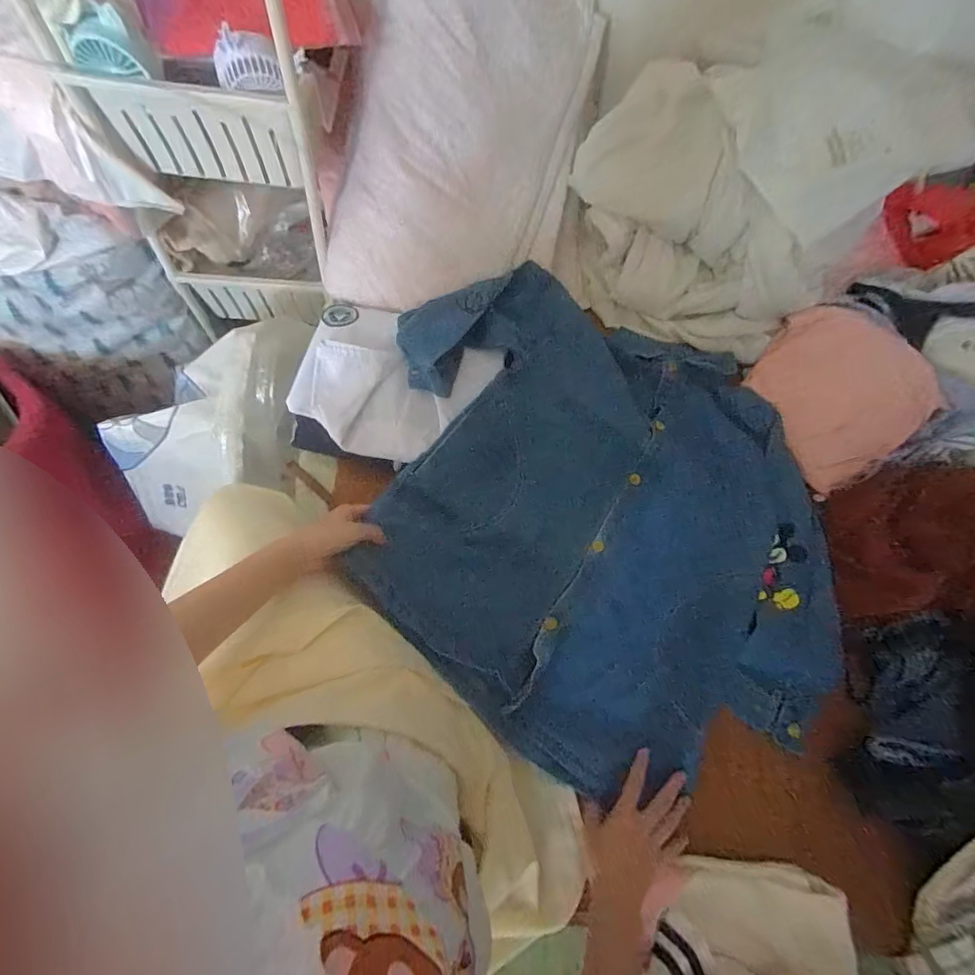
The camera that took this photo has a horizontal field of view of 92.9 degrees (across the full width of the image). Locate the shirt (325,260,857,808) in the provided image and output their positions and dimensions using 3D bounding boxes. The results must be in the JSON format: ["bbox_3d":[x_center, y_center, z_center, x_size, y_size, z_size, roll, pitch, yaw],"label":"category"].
[{"bbox_3d":[0.164,0.017,0.631,0.594,0.100,0.649,8,69,0],"label":"shirt"}]

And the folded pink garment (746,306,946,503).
[{"bbox_3d":[0.545,-0.151,0.708,0.202,0.086,0.247,-22,72,-10],"label":"folded pink garment"}]

